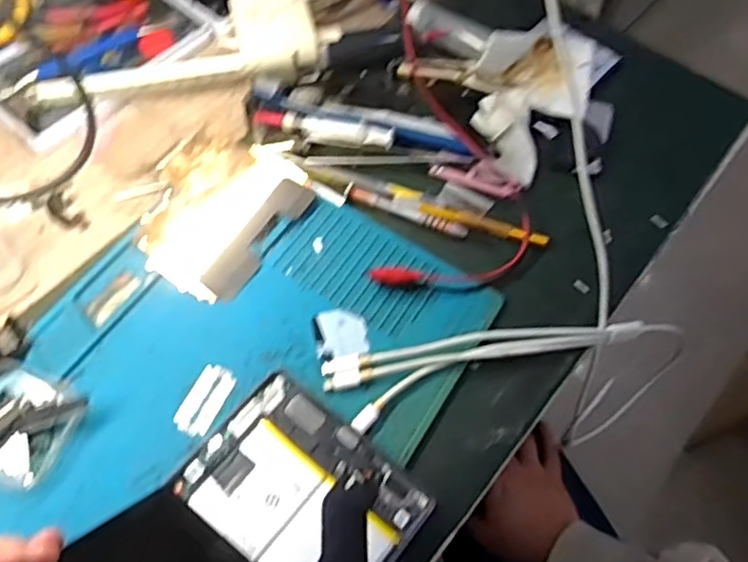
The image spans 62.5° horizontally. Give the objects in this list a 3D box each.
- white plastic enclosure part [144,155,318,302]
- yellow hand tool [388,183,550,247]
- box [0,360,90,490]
[{"bbox_3d":[-0.097,-0.041,0.440,0.063,0.010,0.122,33,66,14],"label":"white plastic enclosure part"},{"bbox_3d":[0.068,-0.048,0.454,0.122,0.008,0.018,24,64,10],"label":"yellow hand tool"},{"bbox_3d":[-0.215,0.083,0.367,0.064,0.016,0.064,26,64,11],"label":"box"}]

